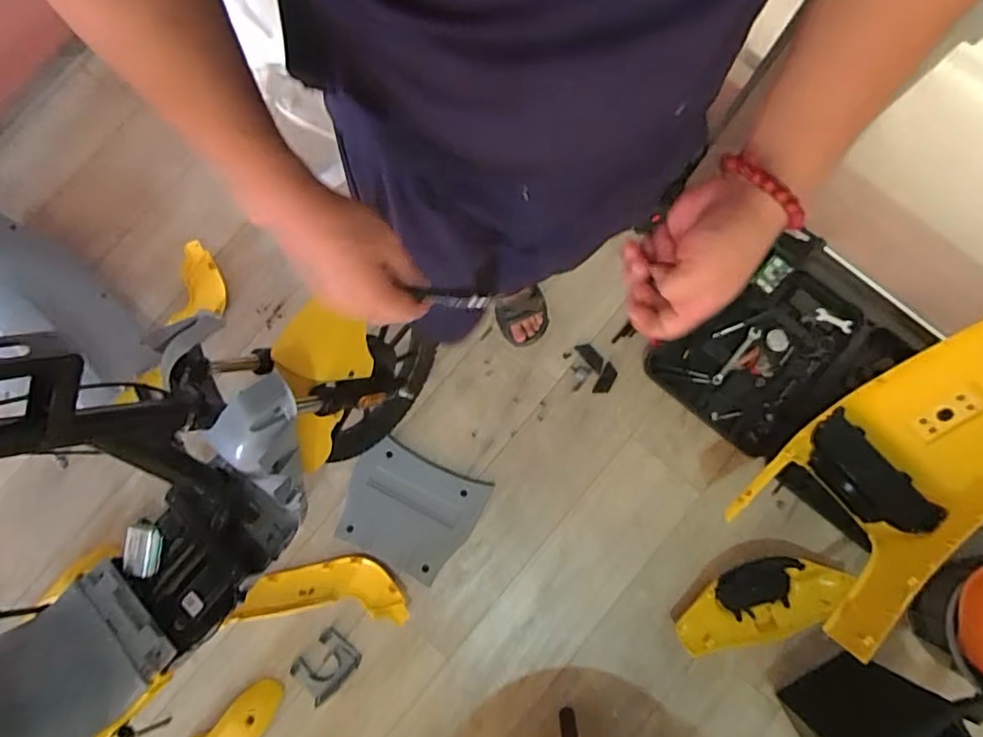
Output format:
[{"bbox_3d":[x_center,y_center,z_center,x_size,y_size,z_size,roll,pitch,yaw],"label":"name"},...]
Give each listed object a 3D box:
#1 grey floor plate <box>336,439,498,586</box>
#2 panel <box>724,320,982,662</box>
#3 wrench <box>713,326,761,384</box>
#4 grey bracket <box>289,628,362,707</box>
[{"bbox_3d":[-0.183,0.315,1.278,0.288,0.040,0.249,26,84,4],"label":"grey floor plate"},{"bbox_3d":[0.785,0.202,1.115,0.629,0.294,0.344,-38,83,-4],"label":"panel"},{"bbox_3d":[0.557,-0.027,1.312,0.028,0.007,0.158,41,89,1],"label":"wrench"},{"bbox_3d":[-0.355,0.633,1.223,0.123,0.031,0.102,-44,84,-4],"label":"grey bracket"}]

